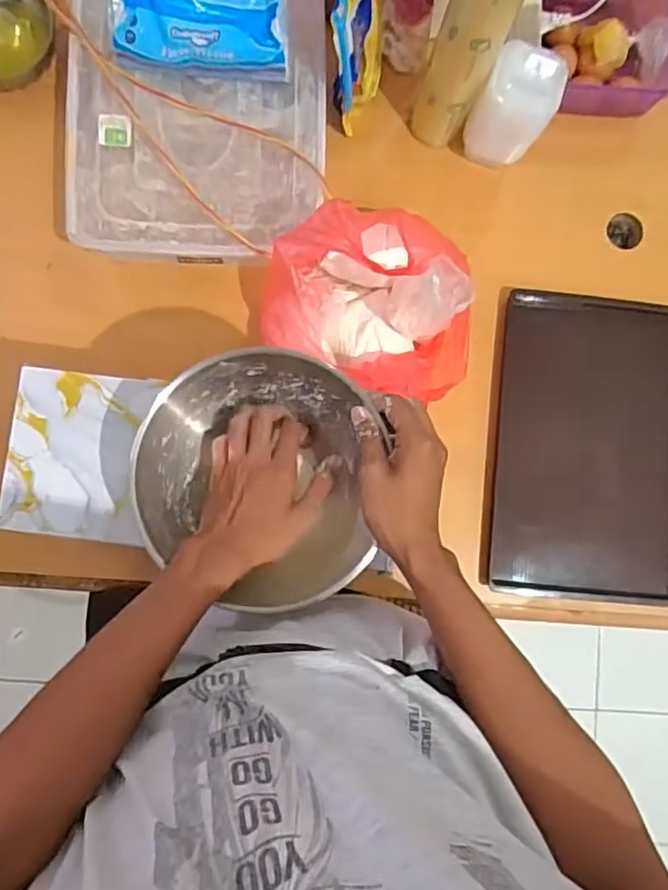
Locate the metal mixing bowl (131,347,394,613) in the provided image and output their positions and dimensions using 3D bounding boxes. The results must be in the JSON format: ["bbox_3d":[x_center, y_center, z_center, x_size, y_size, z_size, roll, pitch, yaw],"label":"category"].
[{"bbox_3d":[-0.071,0.033,0.563,0.192,0.085,0.225,-1,85,-5],"label":"metal mixing bowl"}]

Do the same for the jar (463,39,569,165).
[{"bbox_3d":[0.204,-0.386,0.708,0.081,0.150,0.059,16,84,-3],"label":"jar"}]

